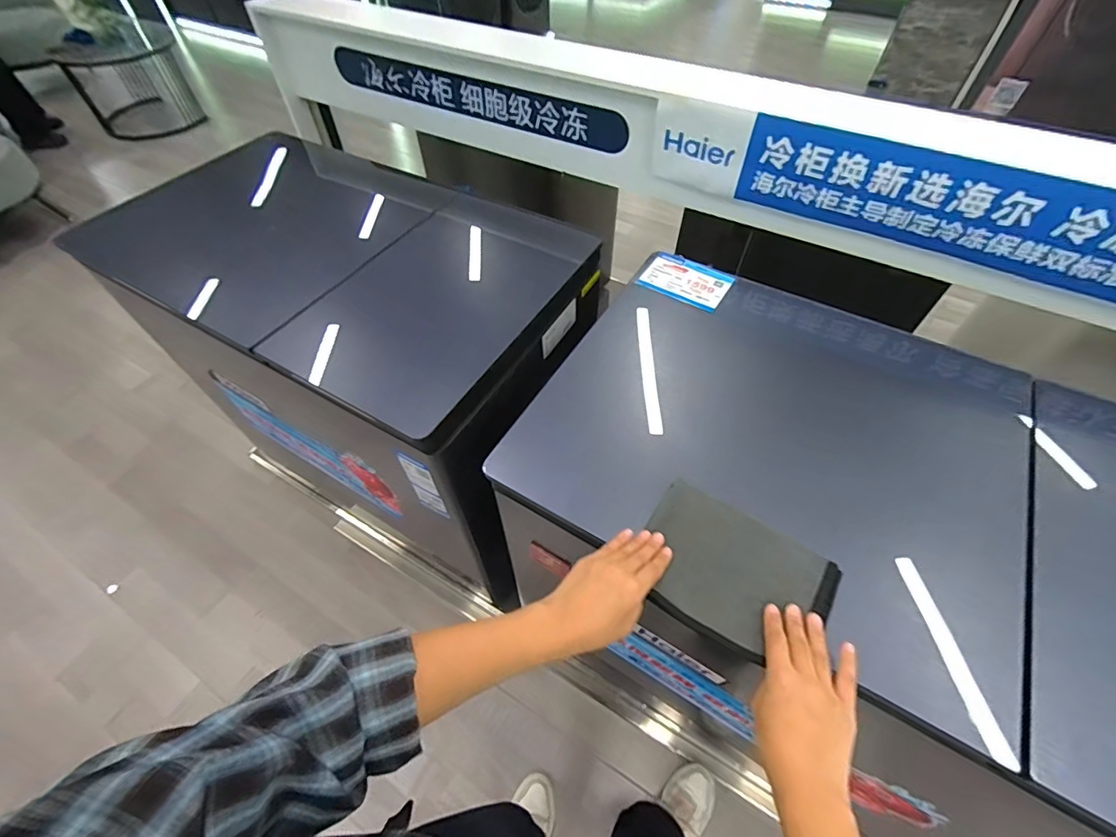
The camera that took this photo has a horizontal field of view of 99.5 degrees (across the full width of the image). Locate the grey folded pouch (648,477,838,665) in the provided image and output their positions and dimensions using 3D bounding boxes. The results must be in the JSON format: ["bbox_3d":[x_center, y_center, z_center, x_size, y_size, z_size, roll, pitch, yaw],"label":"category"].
[{"bbox_3d":[0.184,0.163,0.500,0.191,0.016,0.144,26,58,19],"label":"grey folded pouch"}]

